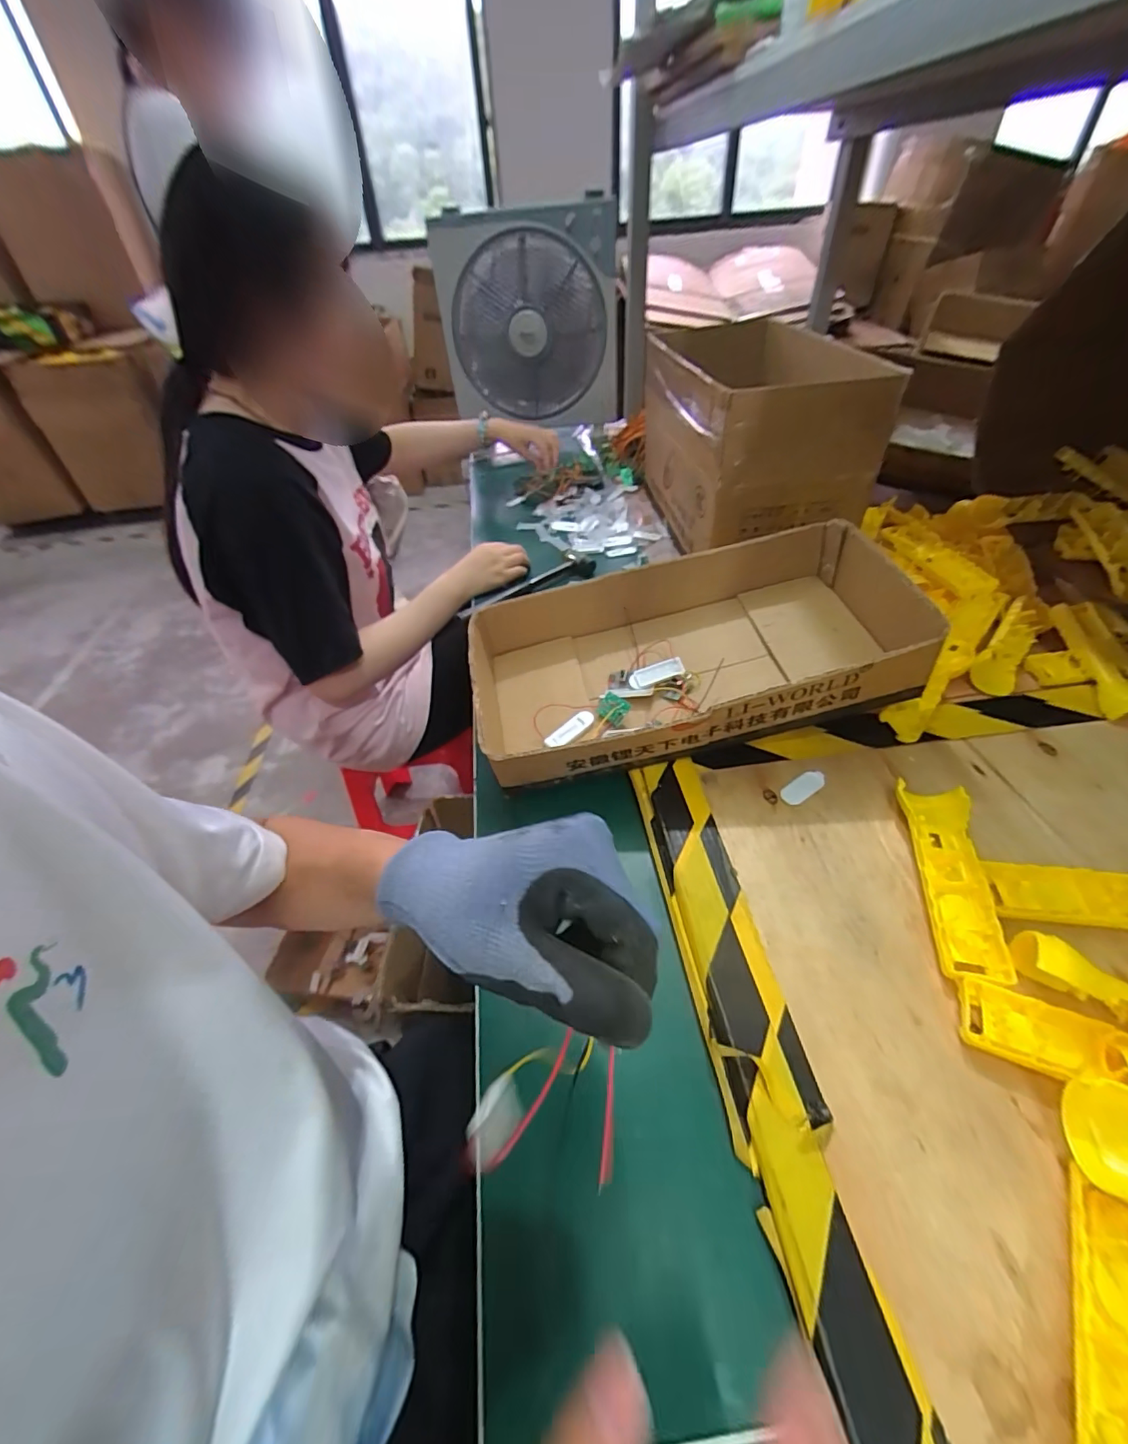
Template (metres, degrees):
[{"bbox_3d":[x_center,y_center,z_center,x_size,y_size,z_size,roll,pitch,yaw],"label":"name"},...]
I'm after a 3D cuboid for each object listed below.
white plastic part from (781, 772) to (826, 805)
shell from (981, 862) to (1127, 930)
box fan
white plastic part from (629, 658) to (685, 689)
[{"bbox_3d":[0.221,0.061,0.490,0.052,0.004,0.020,-27,48,-21],"label":"white plastic part"},{"bbox_3d":[0.397,0.131,0.388,0.147,0.026,0.045,5,45,10],"label":"shell"},{"bbox_3d":[-0.087,-0.874,1.179,0.411,0.391,0.140,8,46,13],"label":"box fan"},{"bbox_3d":[0.099,-0.052,0.571,0.058,0.007,0.022,-16,71,2],"label":"white plastic part"}]

